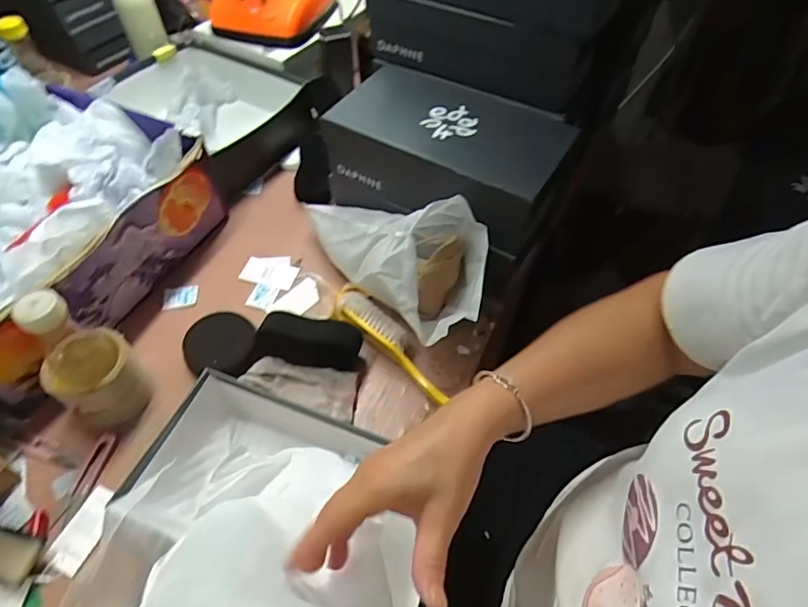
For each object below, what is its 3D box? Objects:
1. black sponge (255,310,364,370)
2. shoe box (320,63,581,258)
[{"bbox_3d":[-0.119,0.044,0.631,0.128,0.055,0.046,7,54,5],"label":"black sponge"},{"bbox_3d":[0.059,-0.199,0.679,0.291,0.119,0.170,28,58,18],"label":"shoe box"}]

